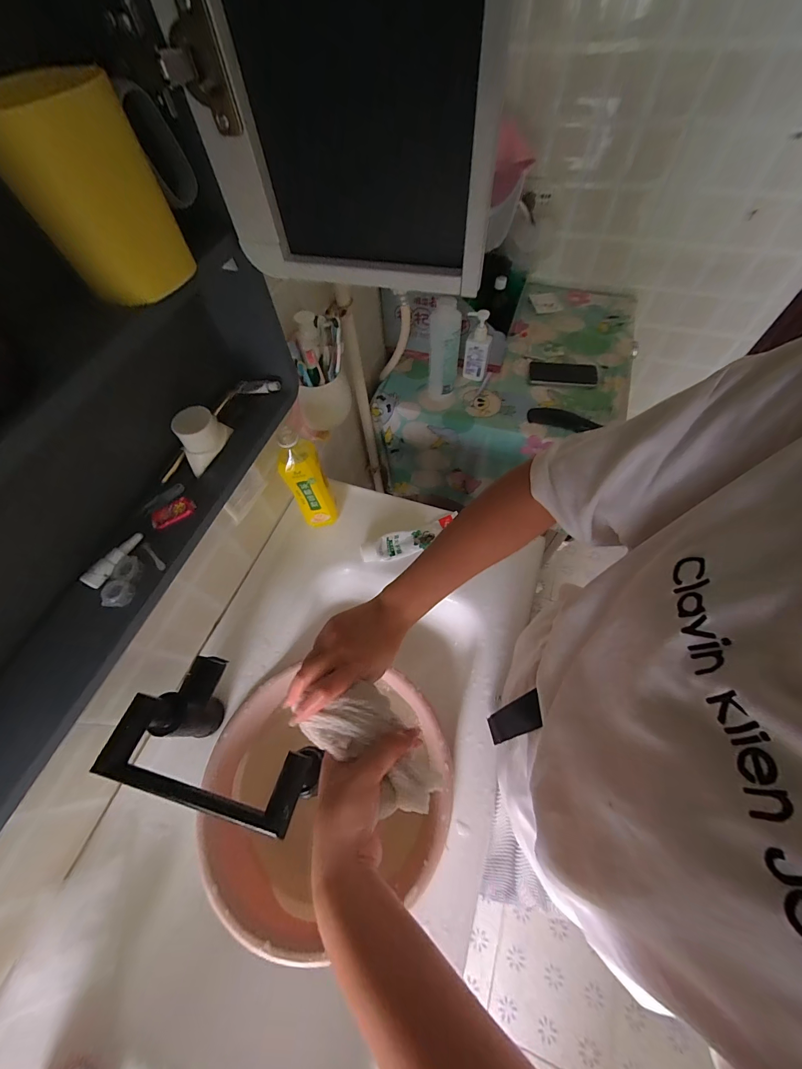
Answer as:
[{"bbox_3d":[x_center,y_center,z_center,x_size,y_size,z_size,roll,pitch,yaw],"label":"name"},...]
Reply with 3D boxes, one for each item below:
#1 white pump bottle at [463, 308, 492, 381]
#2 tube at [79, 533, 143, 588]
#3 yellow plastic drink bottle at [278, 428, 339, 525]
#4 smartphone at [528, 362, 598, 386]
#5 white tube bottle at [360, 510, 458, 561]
[{"bbox_3d":[0.176,-0.436,0.824,0.055,0.152,0.042,7,54,8],"label":"white pump bottle"},{"bbox_3d":[-0.277,0.022,0.345,0.011,0.013,0.061,20,65,14],"label":"tube"},{"bbox_3d":[-0.154,-0.089,0.587,0.061,0.191,0.055,-19,62,-7],"label":"yellow plastic drink bottle"},{"bbox_3d":[0.394,-0.394,0.870,0.157,0.012,0.083,10,62,9],"label":"smartphone"},{"bbox_3d":[0.019,0.009,0.639,0.180,0.033,0.046,-25,62,-9],"label":"white tube bottle"}]

